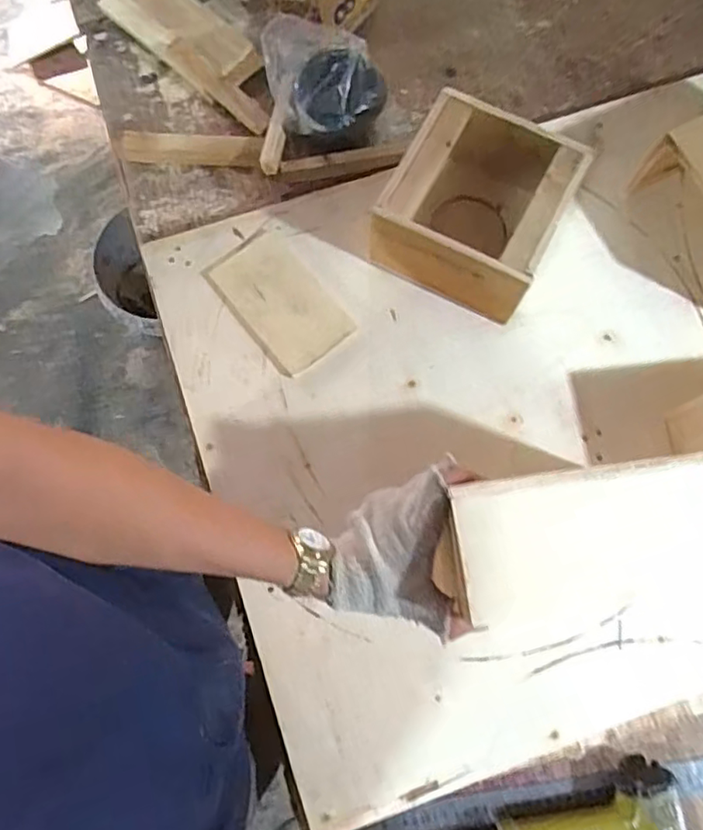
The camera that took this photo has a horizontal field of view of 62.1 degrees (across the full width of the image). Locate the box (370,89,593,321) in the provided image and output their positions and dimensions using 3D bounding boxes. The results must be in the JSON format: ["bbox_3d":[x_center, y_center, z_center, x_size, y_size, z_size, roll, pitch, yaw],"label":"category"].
[{"bbox_3d":[0.131,-0.222,0.626,0.165,0.109,0.172,26,78,7],"label":"box"}]

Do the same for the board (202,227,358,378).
[{"bbox_3d":[-0.081,-0.128,0.651,0.098,0.013,0.165,-36,78,-8],"label":"board"}]

